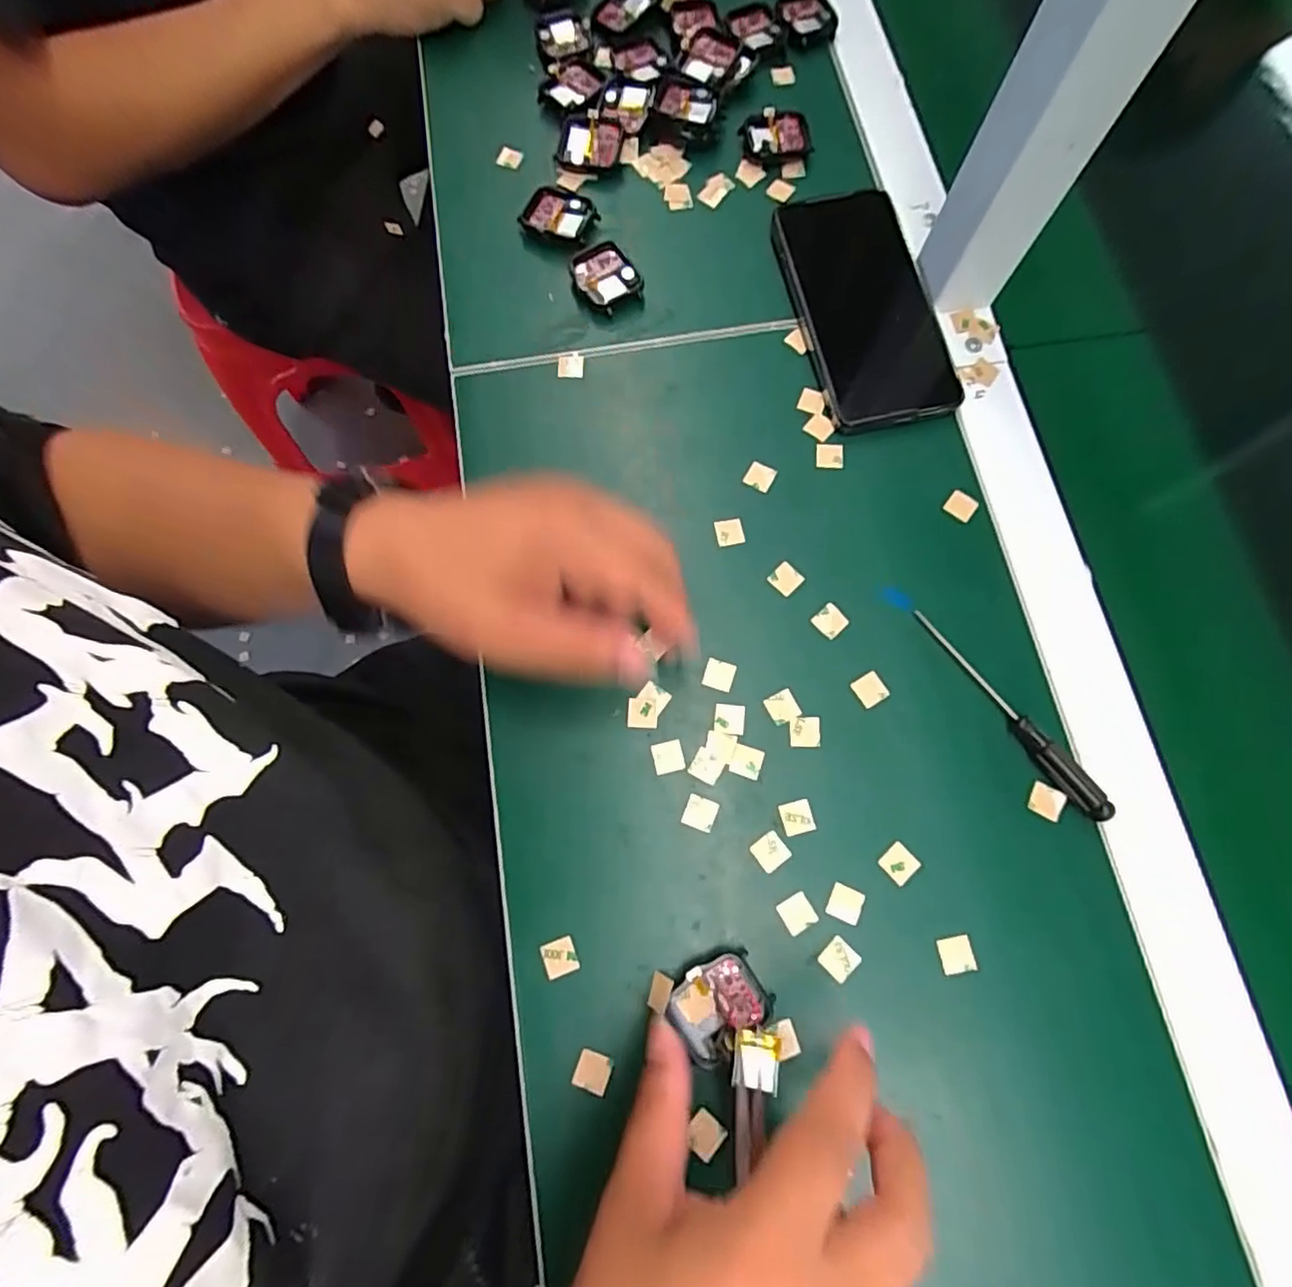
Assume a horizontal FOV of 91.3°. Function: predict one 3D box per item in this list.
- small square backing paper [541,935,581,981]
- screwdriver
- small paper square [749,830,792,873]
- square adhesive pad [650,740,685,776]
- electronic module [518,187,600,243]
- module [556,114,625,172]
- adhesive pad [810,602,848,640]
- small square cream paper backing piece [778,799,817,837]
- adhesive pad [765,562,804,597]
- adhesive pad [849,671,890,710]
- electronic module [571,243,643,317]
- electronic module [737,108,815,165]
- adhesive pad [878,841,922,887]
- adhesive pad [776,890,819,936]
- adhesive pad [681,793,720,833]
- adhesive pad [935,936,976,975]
[{"bbox_3d":[-0.041,0.151,0.302,0.015,0.004,0.016,-20,76,-5],"label":"small square backing paper"},{"bbox_3d":[0.186,0.035,0.325,0.010,0.013,0.130,-35,78,-9],"label":"screwdriver"},{"bbox_3d":[0.062,0.104,0.314,0.016,0.004,0.016,-38,78,-10],"label":"small paper square"},{"bbox_3d":[0.011,0.059,0.328,0.015,0.004,0.016,-13,75,-3],"label":"square adhesive pad"},{"bbox_3d":[-0.056,-0.282,0.415,0.046,0.007,0.037,23,76,6],"label":"electronic module"},{"bbox_3d":[-0.038,-0.339,0.429,0.044,0.014,0.032,9,75,3],"label":"module"},{"bbox_3d":[0.101,-0.013,0.346,0.015,0.004,0.016,-42,79,-10],"label":"adhesive pad"},{"bbox_3d":[0.077,0.088,0.318,0.015,0.004,0.016,-15,75,-4],"label":"small square cream paper backing piece"},{"bbox_3d":[0.078,-0.036,0.353,0.015,0.004,0.015,-43,79,-11],"label":"adhesive pad"},{"bbox_3d":[0.119,0.024,0.335,0.016,0.004,0.016,-29,77,-8],"label":"adhesive pad"},{"bbox_3d":[-0.026,-0.232,0.400,0.035,0.012,0.043,-33,77,-8],"label":"electronic module"},{"bbox_3d":[0.089,-0.346,0.432,0.046,0.012,0.037,-3,75,-1],"label":"electronic module"},{"bbox_3d":[0.125,0.109,0.311,0.016,0.004,0.016,-41,79,-10],"label":"adhesive pad"},{"bbox_3d":[0.074,0.131,0.306,0.015,0.004,0.016,-30,77,-8],"label":"adhesive pad"},{"bbox_3d":[0.028,0.086,0.319,0.016,0.004,0.016,20,76,5],"label":"adhesive pad"},{"bbox_3d":[0.148,0.148,0.300,0.016,0.004,0.016,-12,75,-3],"label":"adhesive pad"}]

